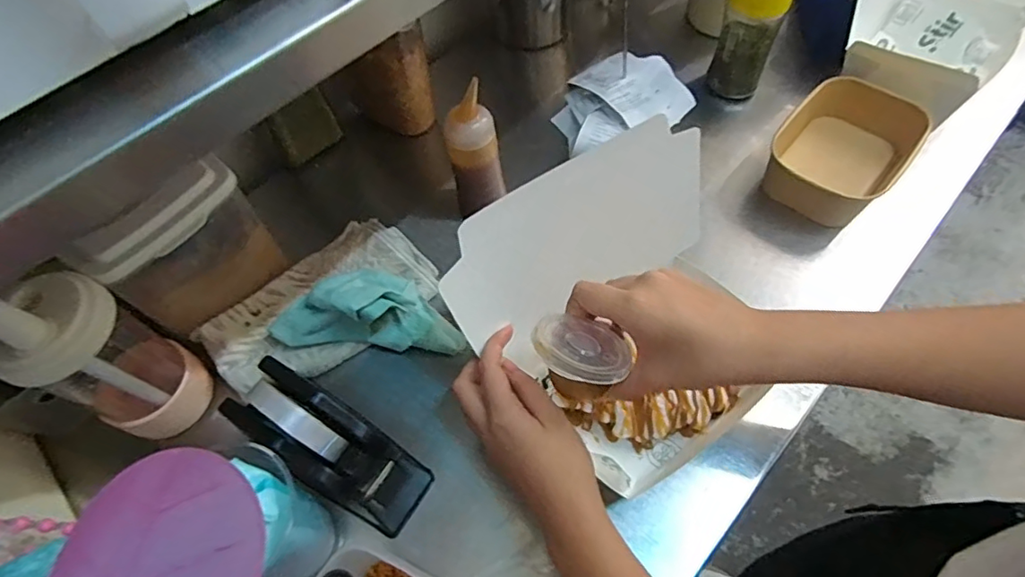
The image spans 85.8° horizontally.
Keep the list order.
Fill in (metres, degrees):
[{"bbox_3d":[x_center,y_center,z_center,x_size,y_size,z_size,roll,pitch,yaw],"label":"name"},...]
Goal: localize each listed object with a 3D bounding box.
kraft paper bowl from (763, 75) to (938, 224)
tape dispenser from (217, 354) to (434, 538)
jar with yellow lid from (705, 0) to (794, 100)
[{"bbox_3d":[0.345,-0.145,0.584,0.124,0.059,0.166,38,69,23],"label":"kraft paper bowl"},{"bbox_3d":[-0.146,0.118,0.438,0.159,0.101,0.065,28,65,20],"label":"tape dispenser"},{"bbox_3d":[0.270,-0.289,0.637,0.061,0.141,0.056,-2,59,4],"label":"jar with yellow lid"}]

